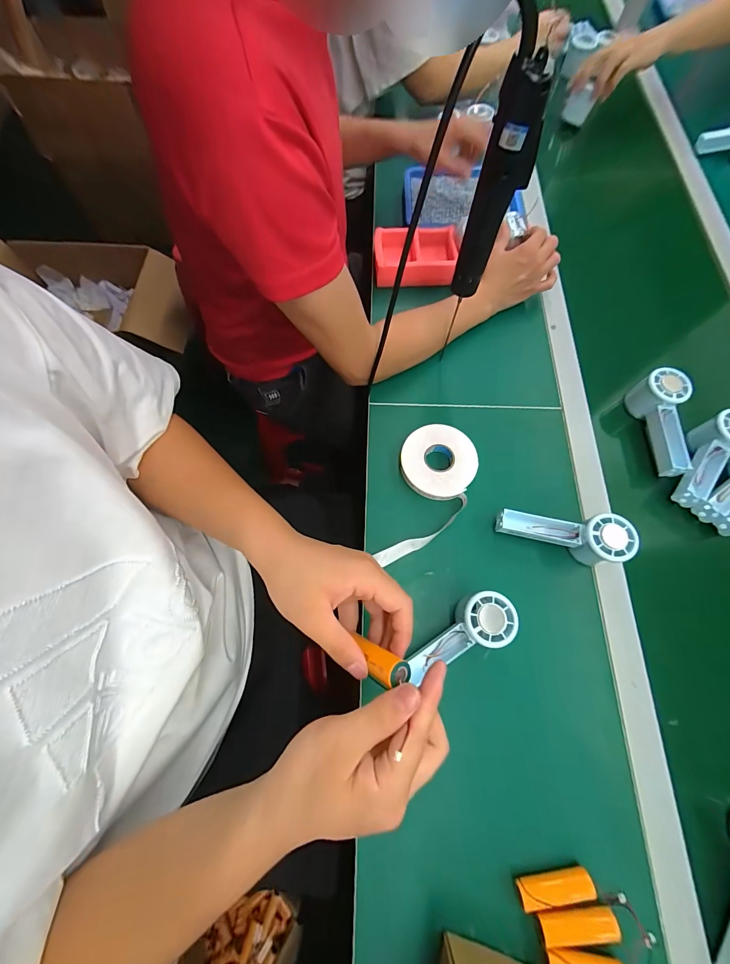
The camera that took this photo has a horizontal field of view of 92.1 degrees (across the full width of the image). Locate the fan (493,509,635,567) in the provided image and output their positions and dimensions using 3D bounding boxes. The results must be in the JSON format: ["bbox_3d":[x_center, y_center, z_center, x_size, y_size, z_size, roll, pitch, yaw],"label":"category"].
[{"bbox_3d":[0.252,0.068,0.454,0.154,0.056,0.056,9,70,15],"label":"fan"}]

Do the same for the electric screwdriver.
[{"bbox_3d":[0.129,-0.281,0.354,0.038,0.188,0.033,2,70,0],"label":"electric screwdriver"}]

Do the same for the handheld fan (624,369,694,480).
[{"bbox_3d":[0.442,-0.082,0.516,0.055,0.062,0.152,0,70,-1],"label":"handheld fan"}]

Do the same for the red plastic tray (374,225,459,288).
[{"bbox_3d":[0.090,-0.398,0.627,0.143,0.049,0.103,1,70,-1],"label":"red plastic tray"}]

